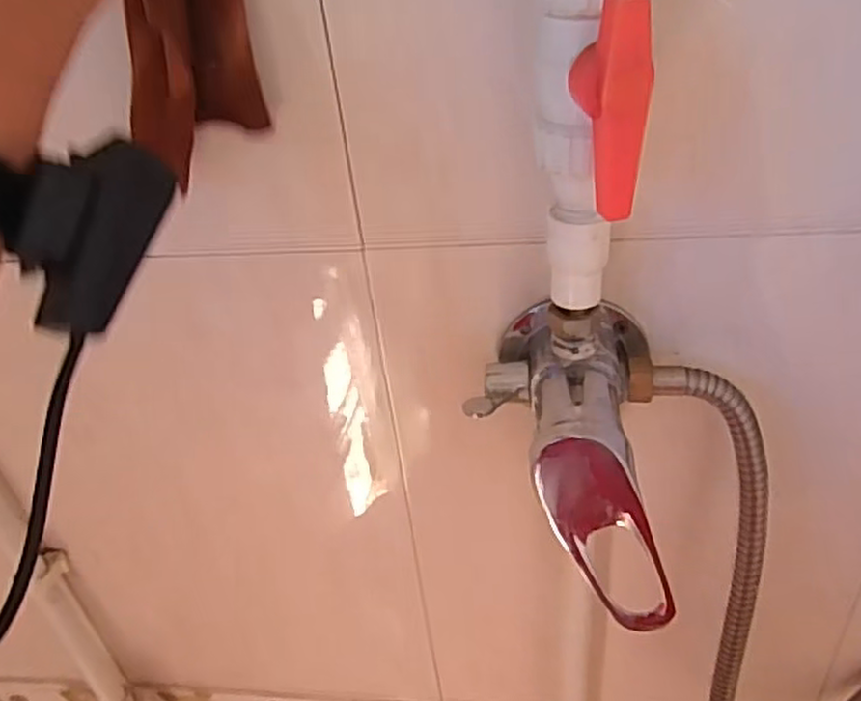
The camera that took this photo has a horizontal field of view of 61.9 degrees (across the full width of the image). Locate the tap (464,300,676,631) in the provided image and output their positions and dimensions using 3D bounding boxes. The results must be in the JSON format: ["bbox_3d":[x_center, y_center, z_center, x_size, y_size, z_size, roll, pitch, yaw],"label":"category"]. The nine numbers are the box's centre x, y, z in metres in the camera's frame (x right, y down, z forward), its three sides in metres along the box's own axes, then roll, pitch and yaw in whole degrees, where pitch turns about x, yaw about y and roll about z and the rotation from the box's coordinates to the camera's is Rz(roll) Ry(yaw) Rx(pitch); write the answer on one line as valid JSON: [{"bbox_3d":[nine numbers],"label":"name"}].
[{"bbox_3d":[0.073,0.048,0.352,0.096,0.066,0.162,-7,61,1],"label":"tap"}]

